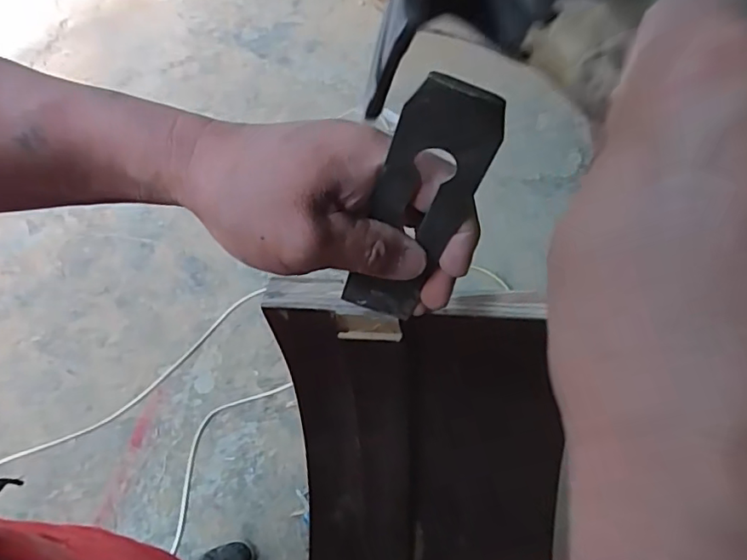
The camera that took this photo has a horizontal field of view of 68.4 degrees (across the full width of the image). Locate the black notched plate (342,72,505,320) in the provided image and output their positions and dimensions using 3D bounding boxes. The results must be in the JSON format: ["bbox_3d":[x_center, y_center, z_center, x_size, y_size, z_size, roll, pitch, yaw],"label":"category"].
[{"bbox_3d":[0.019,-0.028,0.272,0.042,0.162,0.005,16,54,-2],"label":"black notched plate"}]

